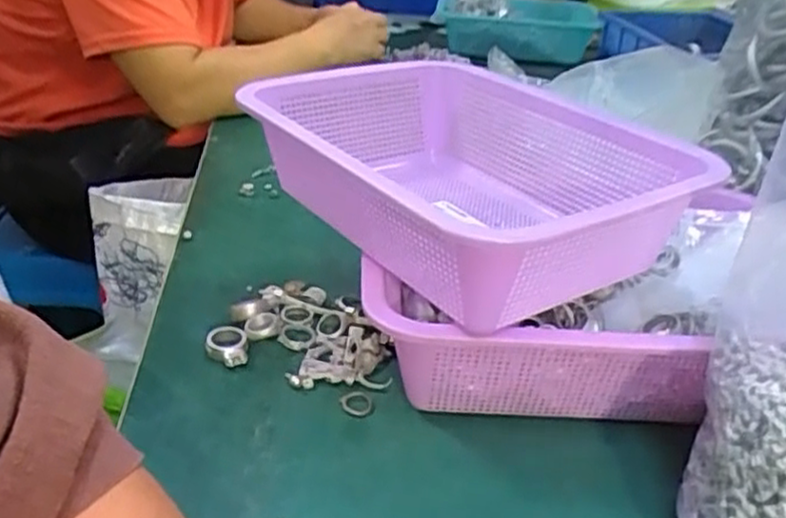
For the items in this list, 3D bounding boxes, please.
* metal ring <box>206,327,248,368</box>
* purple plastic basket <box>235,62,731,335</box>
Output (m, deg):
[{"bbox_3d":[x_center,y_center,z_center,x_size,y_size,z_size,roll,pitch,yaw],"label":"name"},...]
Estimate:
[{"bbox_3d":[-0.108,0.058,0.472,0.026,0.014,0.027,-2,29,-11],"label":"metal ring"},{"bbox_3d":[0.034,-0.051,0.448,0.189,0.077,0.265,-18,36,-31],"label":"purple plastic basket"}]

